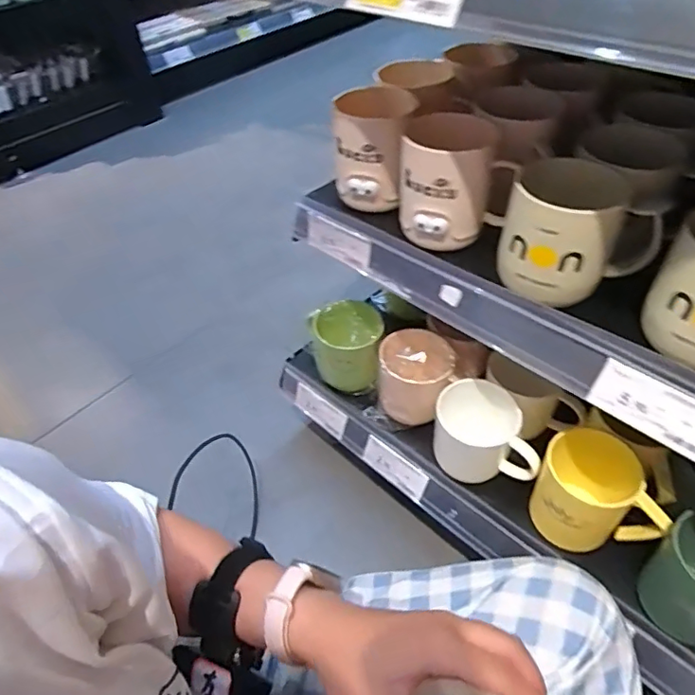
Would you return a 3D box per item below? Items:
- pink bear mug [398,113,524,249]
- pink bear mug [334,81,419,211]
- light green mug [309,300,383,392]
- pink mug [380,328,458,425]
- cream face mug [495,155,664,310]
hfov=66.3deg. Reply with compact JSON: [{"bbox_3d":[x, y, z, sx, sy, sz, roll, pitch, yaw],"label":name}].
[{"bbox_3d":[0.096,-0.154,0.489,0.092,0.098,0.079,0,47,4],"label":"pink bear mug"},{"bbox_3d":[0.027,-0.205,0.546,0.075,0.104,0.085,2,47,5],"label":"pink bear mug"},{"bbox_3d":[0.000,0.008,0.674,0.087,0.097,0.088,-4,47,0],"label":"light green mug"},{"bbox_3d":[0.080,0.039,0.631,0.079,0.101,0.076,1,47,5],"label":"pink mug"},{"bbox_3d":[0.180,-0.091,0.430,0.102,0.085,0.093,-27,51,-20],"label":"cream face mug"}]

